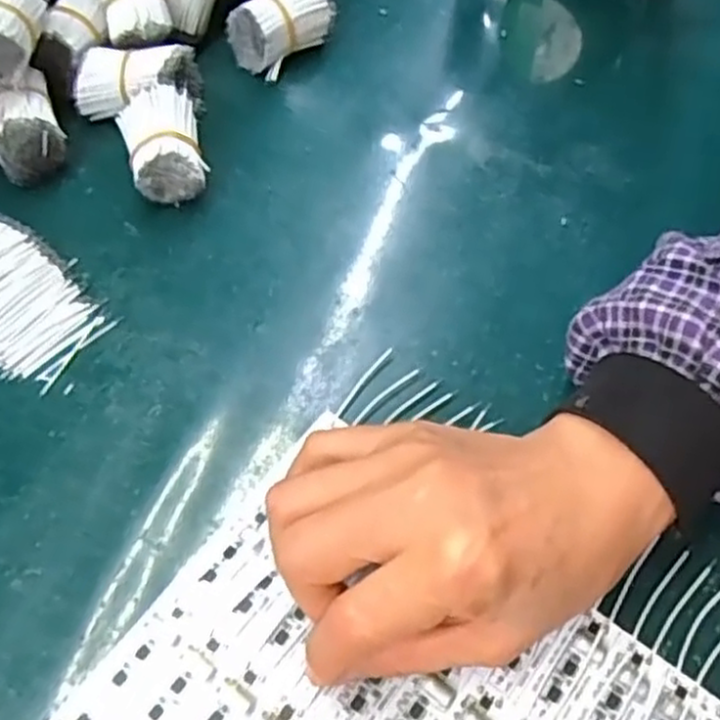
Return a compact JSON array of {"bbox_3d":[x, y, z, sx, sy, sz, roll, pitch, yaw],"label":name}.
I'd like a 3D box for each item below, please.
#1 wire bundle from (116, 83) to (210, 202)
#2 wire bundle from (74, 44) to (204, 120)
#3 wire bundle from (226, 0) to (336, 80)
[{"bbox_3d":[-0.094,-0.102,0.364,0.034,0.034,0.051,-13,64,-11],"label":"wire bundle"},{"bbox_3d":[-0.111,-0.138,0.377,0.060,0.028,0.031,-2,62,-6],"label":"wire bundle"},{"bbox_3d":[-0.041,-0.177,0.400,0.053,0.034,0.027,-28,68,-18],"label":"wire bundle"}]

